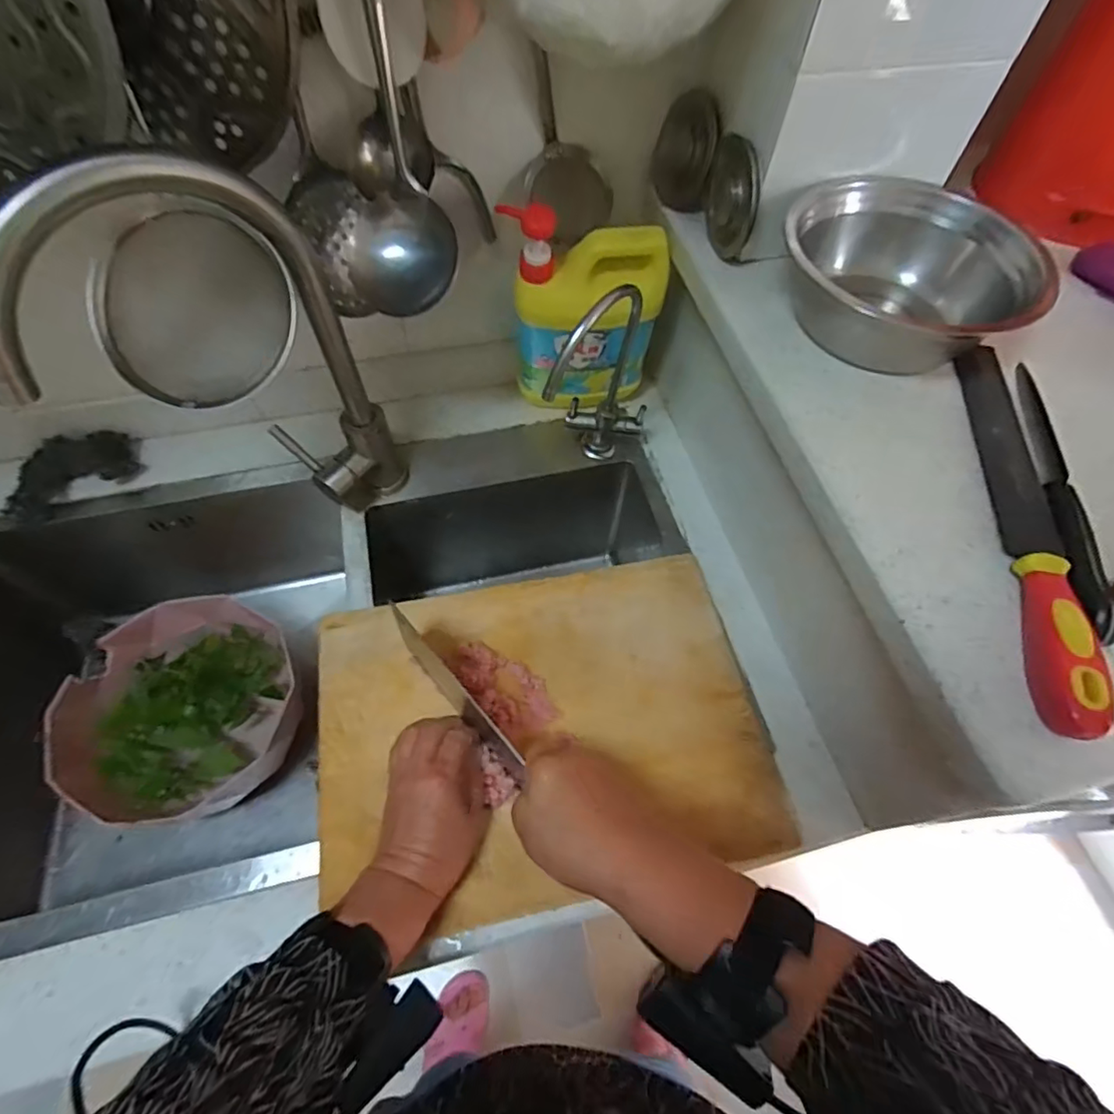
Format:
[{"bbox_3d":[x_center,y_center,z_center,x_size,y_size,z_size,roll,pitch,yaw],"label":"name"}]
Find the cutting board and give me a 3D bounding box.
[{"bbox_3d":[-0.011,0.142,0.503,0.371,0.021,0.271,-10,60,-8],"label":"cutting board"}]

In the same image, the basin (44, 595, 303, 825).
[{"bbox_3d":[-0.407,0.169,0.659,0.223,0.101,0.233,1,60,-1],"label":"basin"}]

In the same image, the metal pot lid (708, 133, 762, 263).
[{"bbox_3d":[0.141,-0.291,0.463,0.018,0.078,0.075,-4,60,-4],"label":"metal pot lid"}]

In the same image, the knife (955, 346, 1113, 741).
[{"bbox_3d":[0.289,-0.034,0.356,0.030,0.023,0.286,10,60,4],"label":"knife"}]

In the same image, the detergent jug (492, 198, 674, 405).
[{"bbox_3d":[0.030,-0.233,0.580,0.137,0.206,0.070,9,60,4],"label":"detergent jug"}]

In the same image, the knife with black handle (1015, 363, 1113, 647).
[{"bbox_3d":[0.315,-0.048,0.365,0.021,0.008,0.218,0,55,18],"label":"knife with black handle"}]

